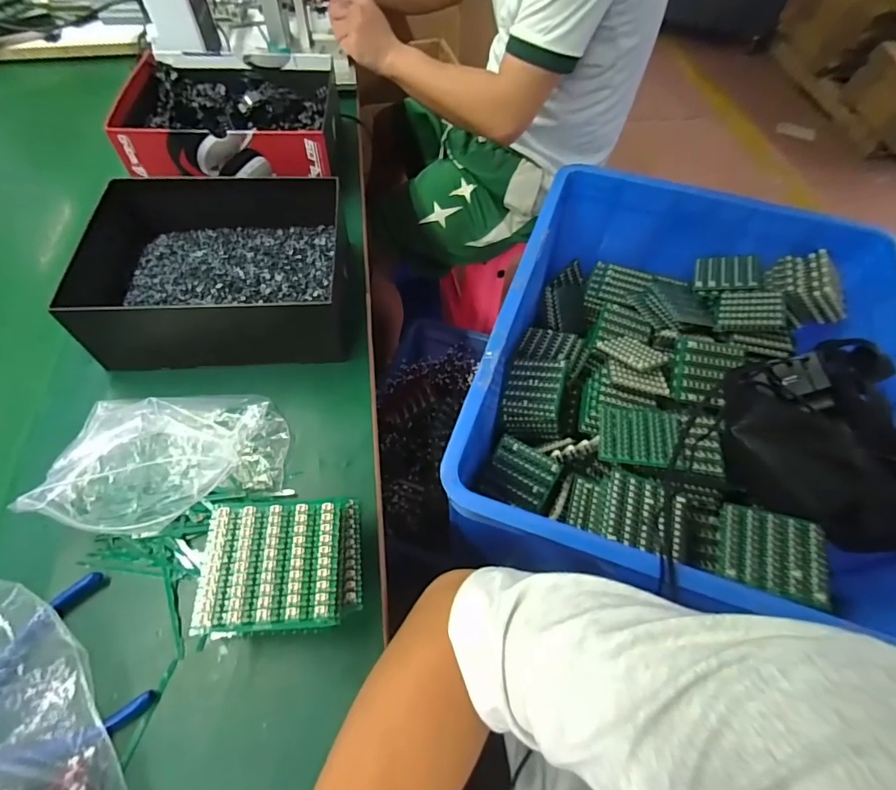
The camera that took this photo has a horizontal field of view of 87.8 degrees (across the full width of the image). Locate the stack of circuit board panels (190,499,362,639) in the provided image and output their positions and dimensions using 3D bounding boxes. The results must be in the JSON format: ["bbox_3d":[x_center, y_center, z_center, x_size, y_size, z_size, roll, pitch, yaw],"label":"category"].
[{"bbox_3d":[-0.115,0.127,0.339,0.100,0.058,0.084,-5,59,-4],"label":"stack of circuit board panels"}]

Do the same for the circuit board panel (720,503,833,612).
[{"bbox_3d":[0.317,0.152,0.454,0.088,0.006,0.079,12,58,21],"label":"circuit board panel"}]

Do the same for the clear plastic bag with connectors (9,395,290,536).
[{"bbox_3d":[-0.229,0.050,0.384,0.175,0.044,0.115,-5,59,-4],"label":"clear plastic bag with connectors"}]

